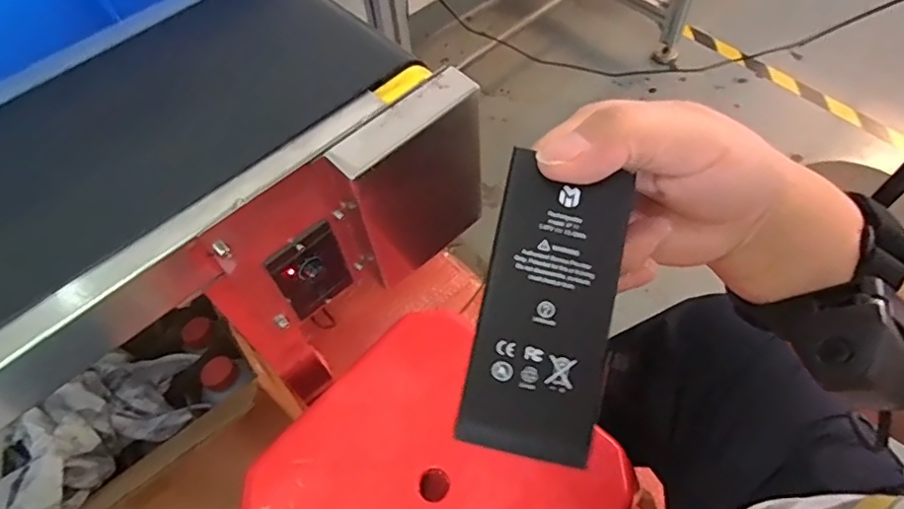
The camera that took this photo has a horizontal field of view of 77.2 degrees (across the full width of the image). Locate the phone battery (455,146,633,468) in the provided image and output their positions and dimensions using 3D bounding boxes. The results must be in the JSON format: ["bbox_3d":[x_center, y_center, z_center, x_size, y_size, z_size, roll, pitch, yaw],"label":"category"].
[{"bbox_3d":[0.032,0.016,0.187,0.043,0.004,0.095,12,80,1],"label":"phone battery"}]

